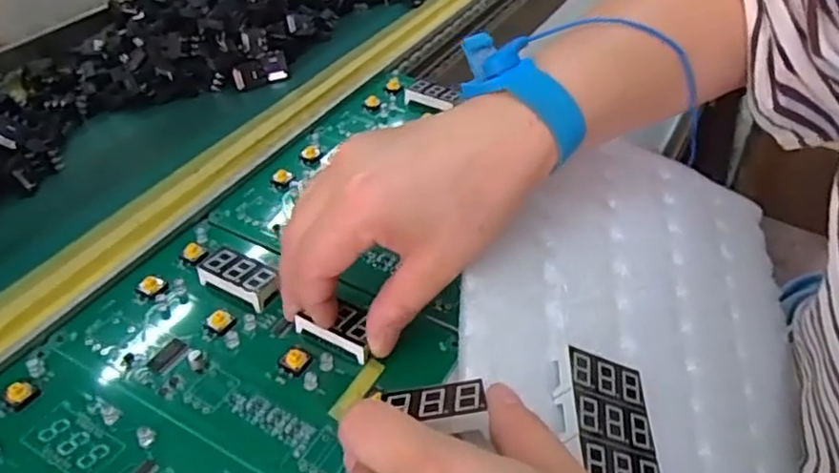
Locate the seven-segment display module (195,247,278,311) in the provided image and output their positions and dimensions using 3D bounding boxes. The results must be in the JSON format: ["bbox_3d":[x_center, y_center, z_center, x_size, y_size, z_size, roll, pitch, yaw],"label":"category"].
[{"bbox_3d":[-0.089,0.020,0.323,0.040,0.012,0.019,20,45,19],"label":"seven-segment display module"}]

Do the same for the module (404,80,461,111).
[{"bbox_3d":[0.008,-0.099,0.459,0.036,0.011,0.021,28,48,26],"label":"module"}]

